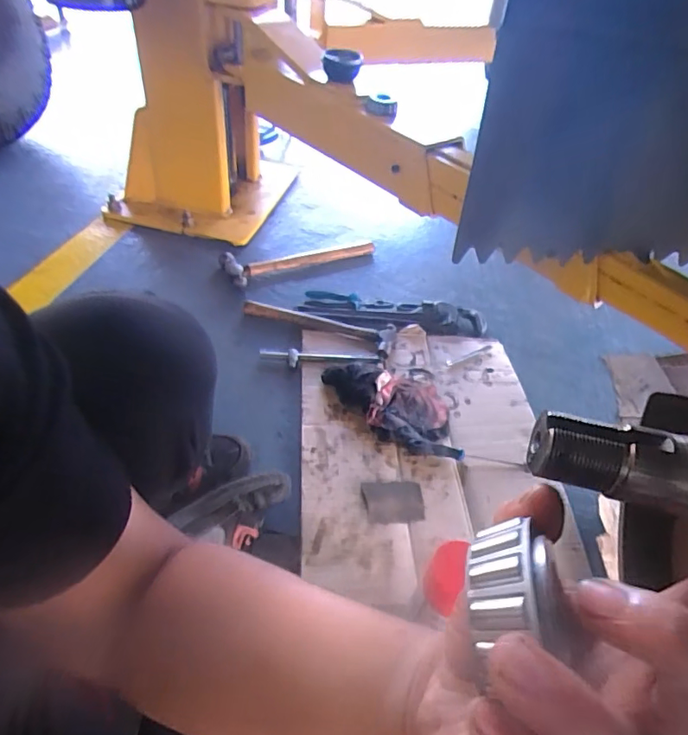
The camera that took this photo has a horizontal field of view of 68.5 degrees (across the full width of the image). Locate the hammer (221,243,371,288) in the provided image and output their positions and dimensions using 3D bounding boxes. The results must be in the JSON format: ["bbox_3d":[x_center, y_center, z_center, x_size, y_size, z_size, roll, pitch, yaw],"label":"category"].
[{"bbox_3d":[-0.114,-0.292,1.306,0.399,0.030,0.113,-18,51,-23],"label":"hammer"}]

